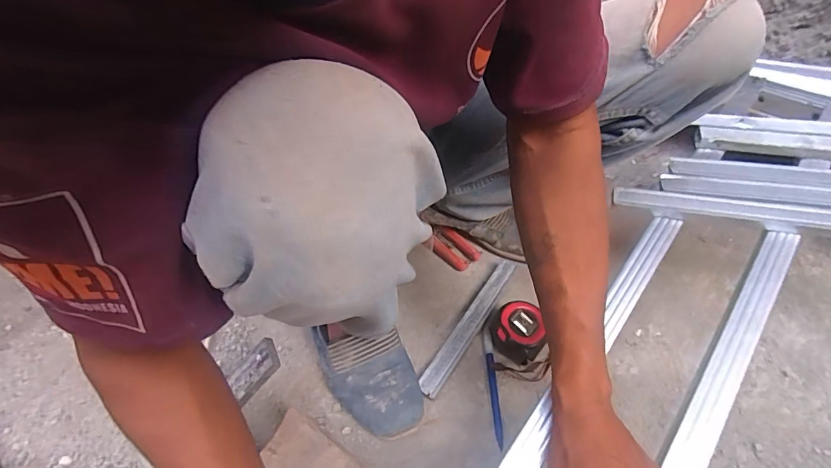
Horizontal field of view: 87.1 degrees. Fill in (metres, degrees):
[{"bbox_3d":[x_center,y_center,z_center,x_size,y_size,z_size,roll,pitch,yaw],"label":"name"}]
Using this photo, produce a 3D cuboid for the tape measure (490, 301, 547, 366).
[{"bbox_3d":[0.129,0.126,0.562,0.067,0.038,0.064,-2,54,2],"label":"tape measure"}]

